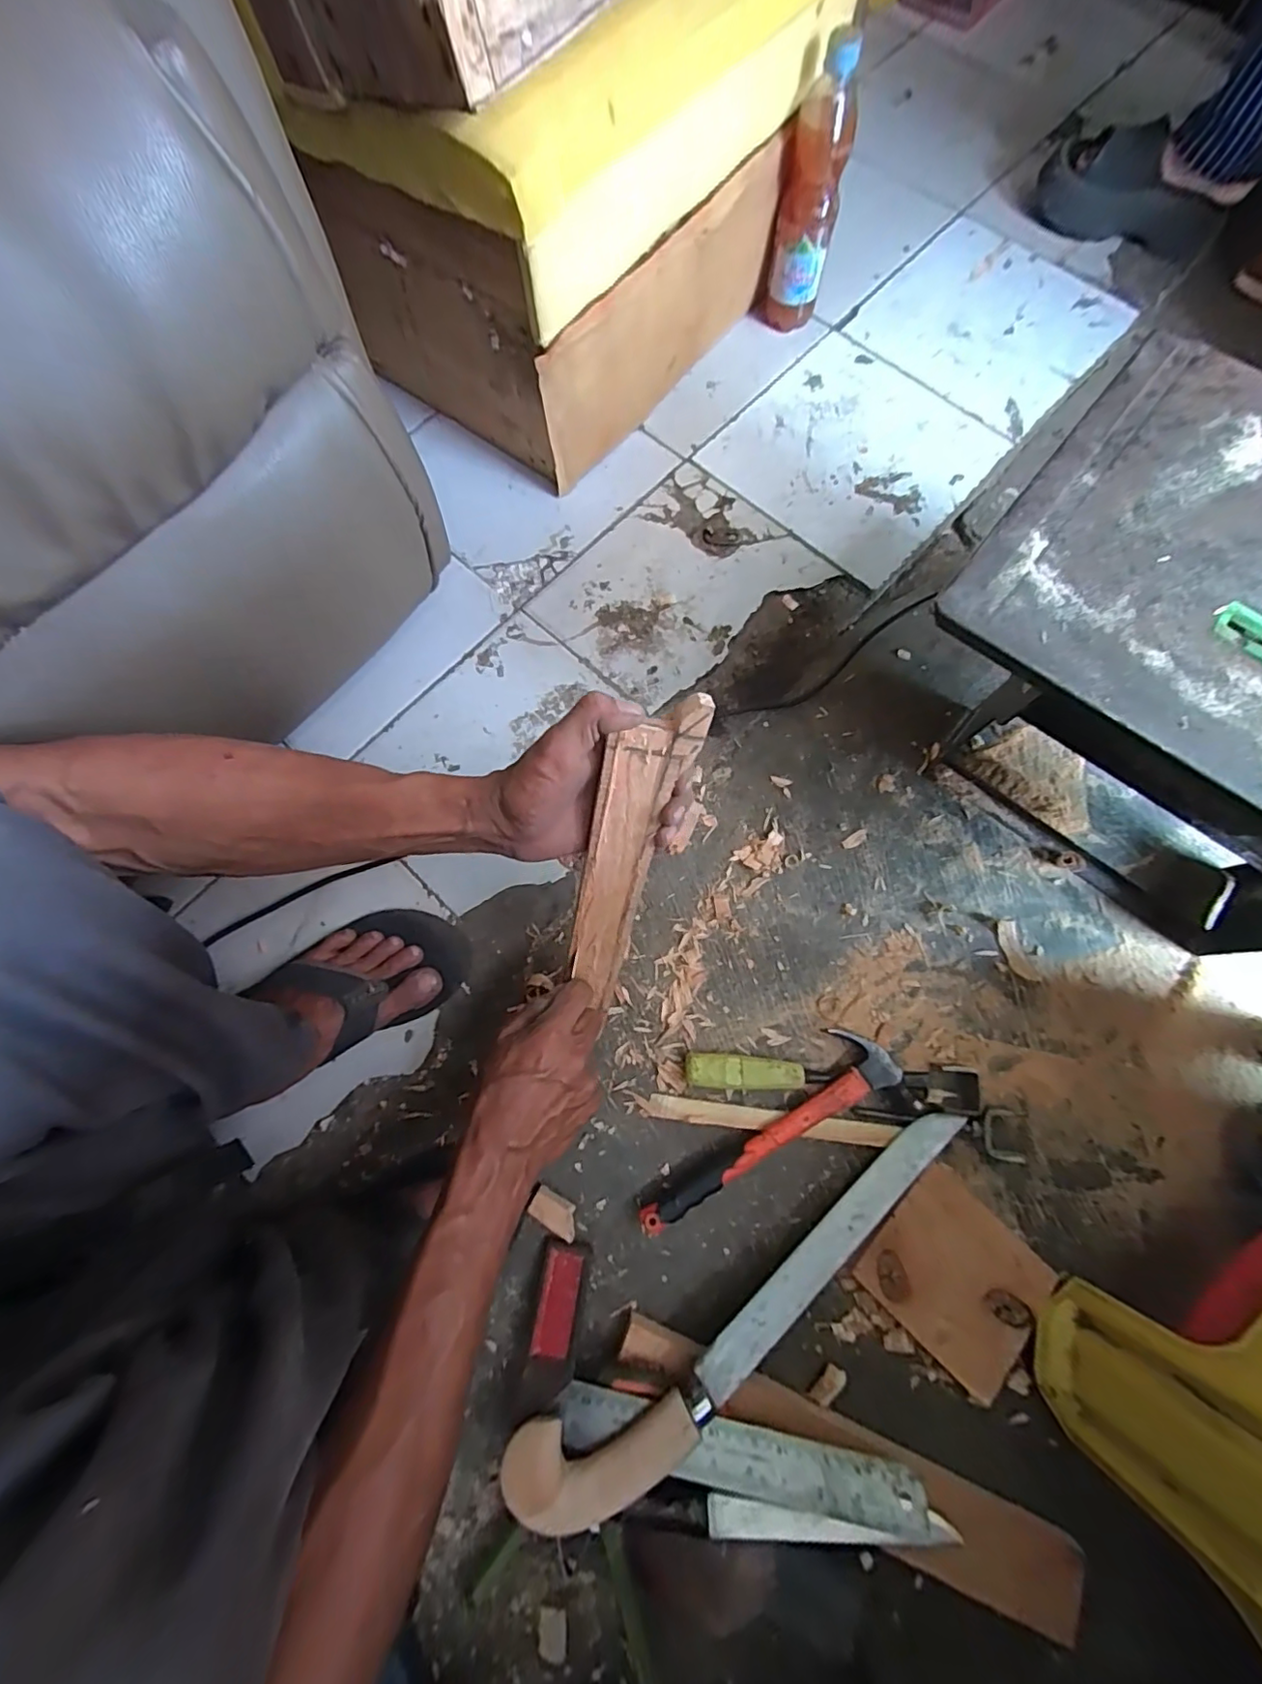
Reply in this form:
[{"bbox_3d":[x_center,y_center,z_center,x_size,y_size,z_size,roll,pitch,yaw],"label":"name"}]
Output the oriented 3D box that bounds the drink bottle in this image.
[{"bbox_3d":[0.208,-0.742,0.652,0.069,0.224,0.057,17,77,6],"label":"drink bottle"}]

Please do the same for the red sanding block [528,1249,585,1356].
[{"bbox_3d":[-0.062,0.387,0.467,0.032,0.014,0.070,10,62,4],"label":"red sanding block"}]

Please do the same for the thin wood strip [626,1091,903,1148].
[{"bbox_3d":[0.120,0.253,0.510,0.236,0.009,0.018,6,61,6],"label":"thin wood strip"}]

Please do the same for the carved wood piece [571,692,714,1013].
[{"bbox_3d":[-0.008,0.023,0.401,0.049,0.274,0.020,20,37,6],"label":"carved wood piece"}]

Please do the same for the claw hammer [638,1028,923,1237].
[{"bbox_3d":[0.121,0.255,0.506,0.261,0.029,0.083,-23,77,-4],"label":"claw hammer"}]

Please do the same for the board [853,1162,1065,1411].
[{"bbox_3d":[0.275,0.365,0.465,0.129,0.014,0.119,42,80,15],"label":"board"}]

